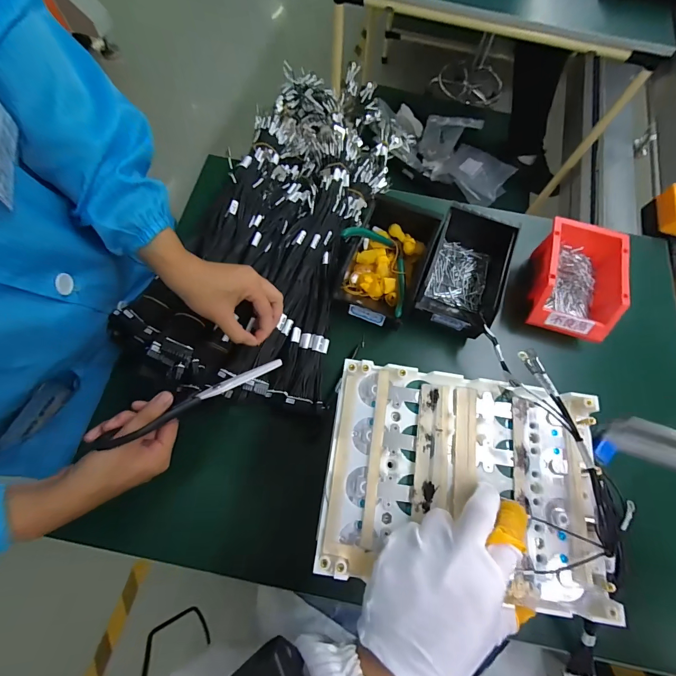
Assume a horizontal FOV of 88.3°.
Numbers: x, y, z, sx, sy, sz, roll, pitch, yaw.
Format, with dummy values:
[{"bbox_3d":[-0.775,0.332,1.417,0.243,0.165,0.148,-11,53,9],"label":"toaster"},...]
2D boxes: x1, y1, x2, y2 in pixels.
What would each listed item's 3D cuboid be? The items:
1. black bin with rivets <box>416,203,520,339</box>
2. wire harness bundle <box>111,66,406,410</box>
[{"bbox_3d":[0.182,-0.091,0.503,0.108,0.080,0.172,20,70,5],"label":"black bin with rivets"},{"bbox_3d":[-0.072,-0.210,0.516,0.250,0.091,0.590,16,69,3],"label":"wire harness bundle"}]

